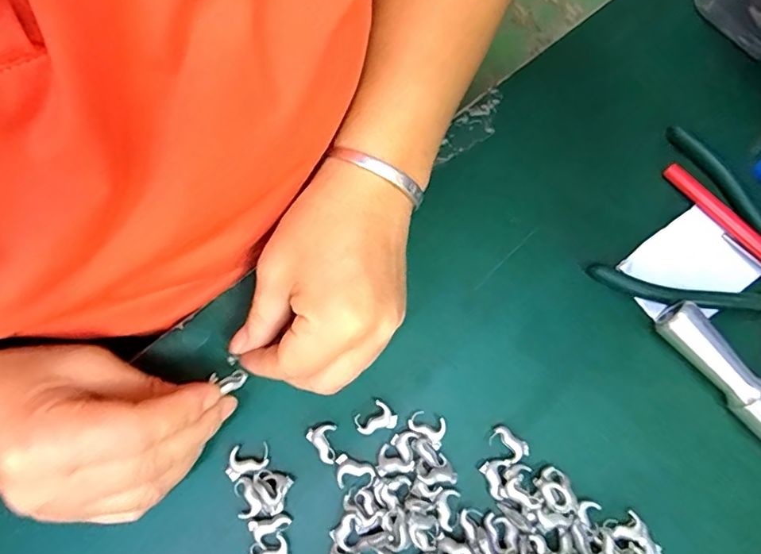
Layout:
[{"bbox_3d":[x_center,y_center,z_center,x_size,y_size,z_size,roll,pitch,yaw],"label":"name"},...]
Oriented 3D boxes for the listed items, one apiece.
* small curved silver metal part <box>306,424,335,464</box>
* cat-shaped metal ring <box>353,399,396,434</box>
[{"bbox_3d":[-0.029,0.089,0.273,0.016,0.004,0.020,-36,80,-9],"label":"small curved silver metal part"},{"bbox_3d":[-0.003,0.077,0.276,0.022,0.004,0.015,-15,77,-5],"label":"cat-shaped metal ring"}]

